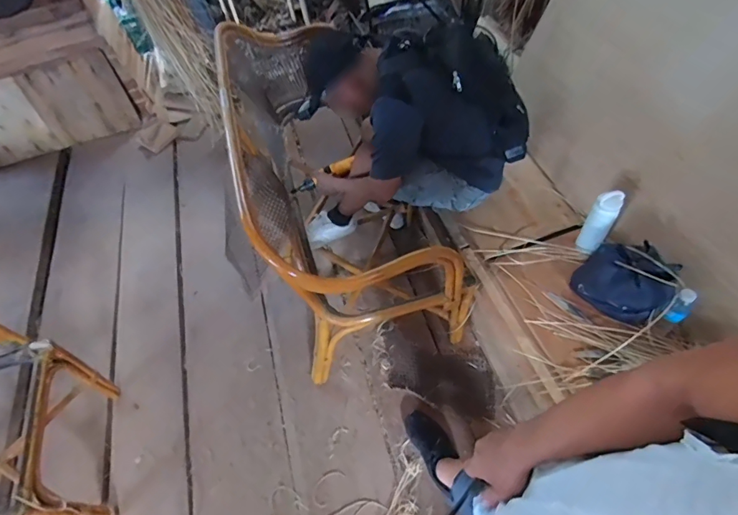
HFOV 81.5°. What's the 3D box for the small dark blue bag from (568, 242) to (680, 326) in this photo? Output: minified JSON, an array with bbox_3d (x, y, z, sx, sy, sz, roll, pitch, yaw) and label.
[{"bbox_3d":[0.641,0.069,1.104,0.207,0.219,0.100,23,63,21],"label":"small dark blue bag"}]

